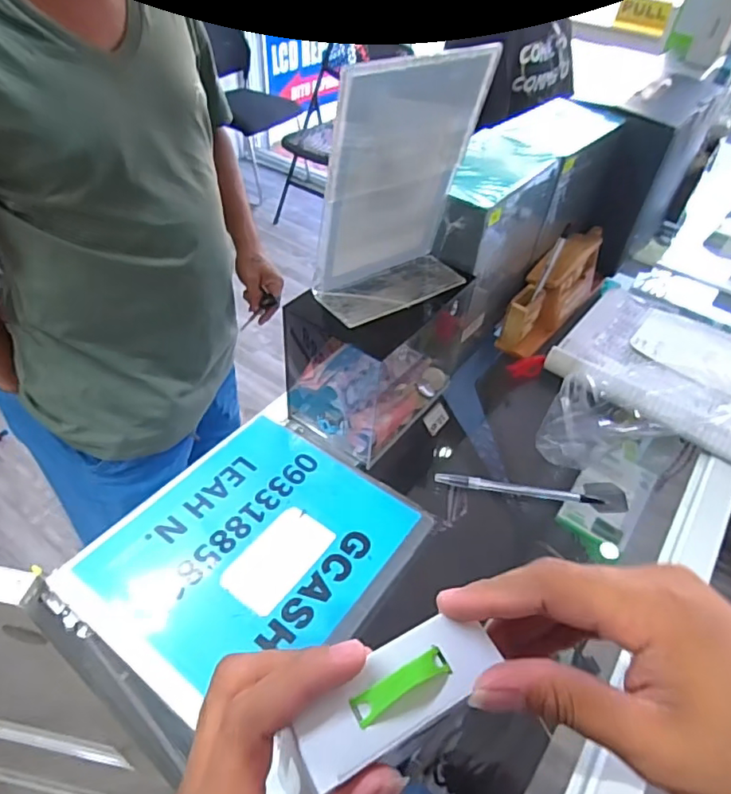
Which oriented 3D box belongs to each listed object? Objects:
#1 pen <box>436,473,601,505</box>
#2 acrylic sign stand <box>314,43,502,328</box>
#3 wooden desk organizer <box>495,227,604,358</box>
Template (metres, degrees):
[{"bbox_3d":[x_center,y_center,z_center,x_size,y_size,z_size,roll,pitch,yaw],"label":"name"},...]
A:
[{"bbox_3d":[0.139,0.083,0.501,0.147,0.009,0.010,6,45,2],"label":"pen"},{"bbox_3d":[0.028,-0.157,0.414,0.125,0.181,0.050,-24,52,-26],"label":"acrylic sign stand"},{"bbox_3d":[0.242,-0.139,0.669,0.052,0.091,0.227,33,52,25],"label":"wooden desk organizer"}]

